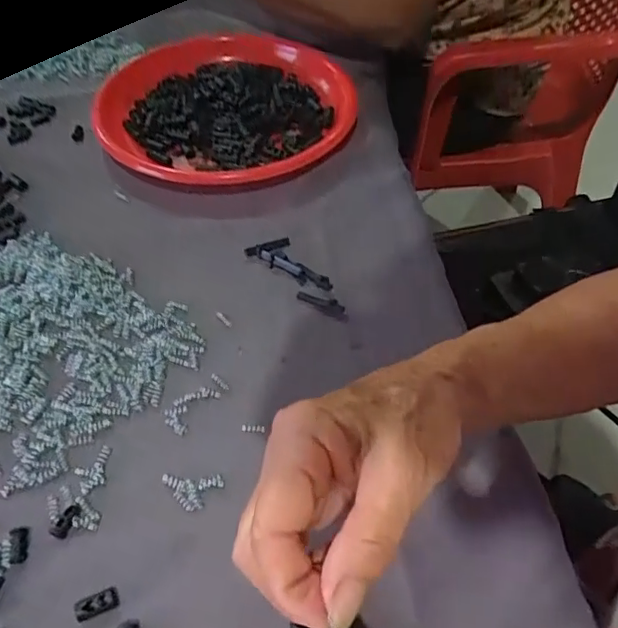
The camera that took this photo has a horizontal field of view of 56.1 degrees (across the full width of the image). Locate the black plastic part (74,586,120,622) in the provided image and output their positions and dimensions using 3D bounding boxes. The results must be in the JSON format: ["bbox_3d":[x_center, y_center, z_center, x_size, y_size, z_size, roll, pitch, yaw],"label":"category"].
[{"bbox_3d":[-0.101,0.137,0.276,0.019,0.005,0.011,-18,53,-12],"label":"black plastic part"}]

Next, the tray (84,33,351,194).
[{"bbox_3d":[-0.072,-0.185,0.521,0.226,0.035,0.215,2,50,1],"label":"tray"}]

